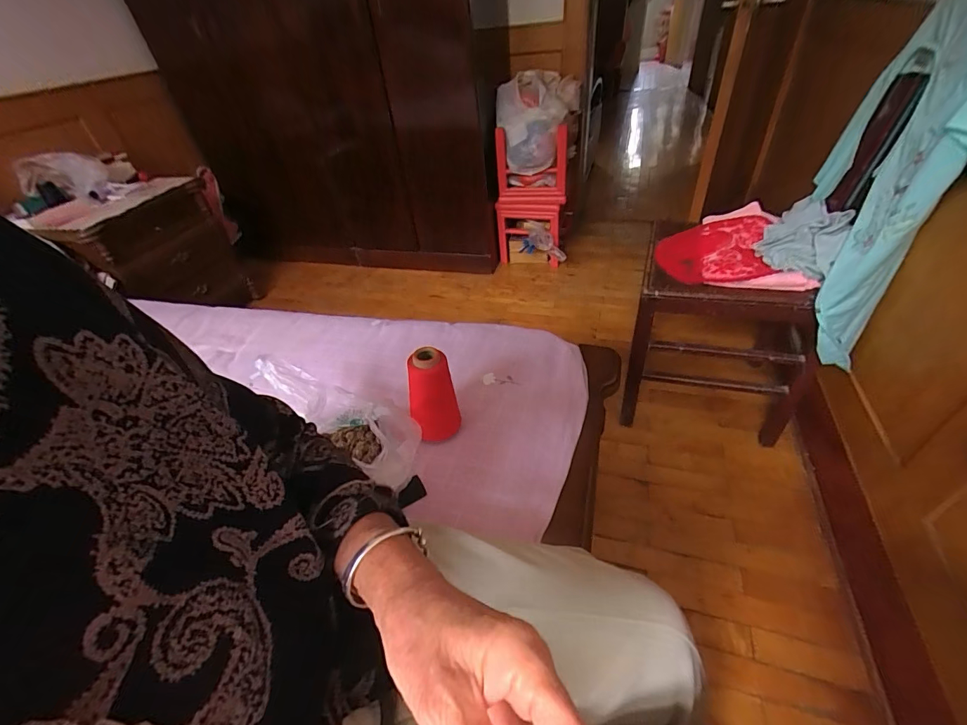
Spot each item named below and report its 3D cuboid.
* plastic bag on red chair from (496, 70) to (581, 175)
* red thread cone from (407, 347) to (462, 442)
[{"bbox_3d":[0.187,-0.863,1.474,0.254,0.292,0.219,16,46,24],"label":"plastic bag on red chair"},{"bbox_3d":[-0.080,0.059,0.639,0.071,0.152,0.066,-16,42,-9],"label":"red thread cone"}]

